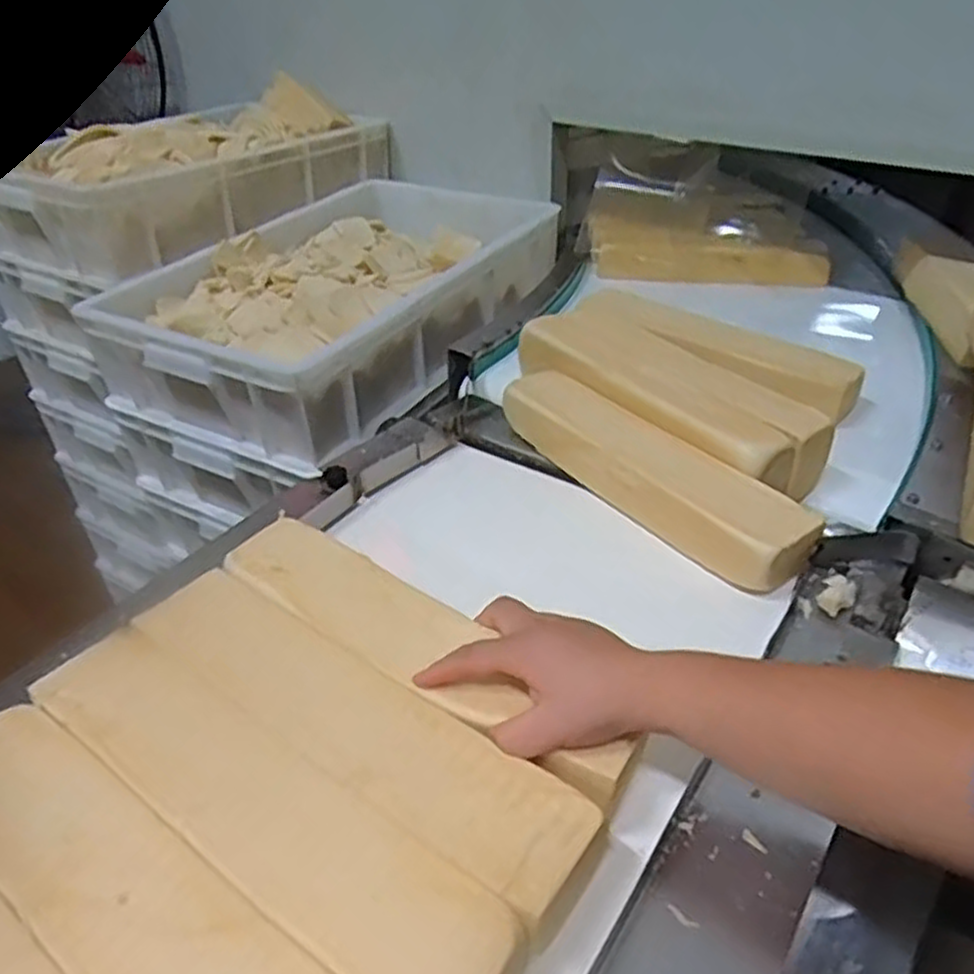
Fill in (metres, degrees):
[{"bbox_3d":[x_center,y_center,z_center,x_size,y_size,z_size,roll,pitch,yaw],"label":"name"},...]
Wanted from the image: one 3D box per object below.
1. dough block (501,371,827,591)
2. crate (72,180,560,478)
[{"bbox_3d":[0.151,-0.025,0.761,0.078,0.055,0.373,-23,40,-28],"label":"dough block"},{"bbox_3d":[-0.214,-0.289,1.198,0.452,0.155,0.660,16,38,23],"label":"crate"}]

